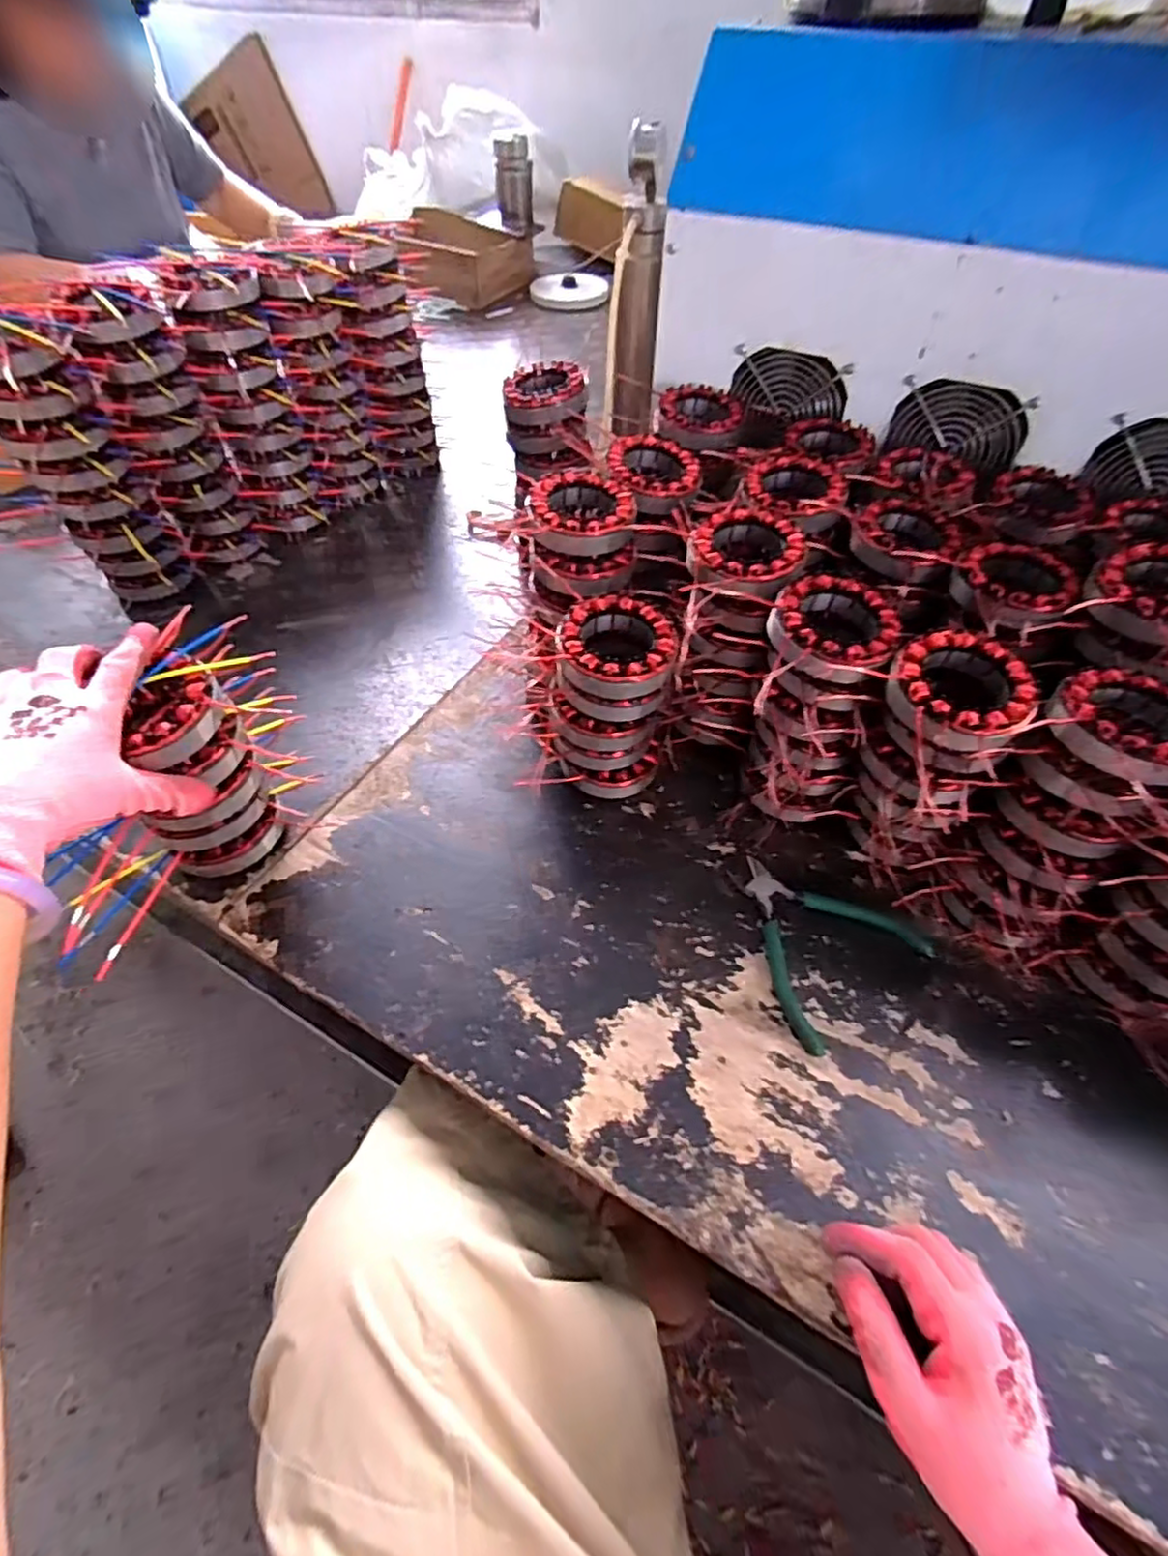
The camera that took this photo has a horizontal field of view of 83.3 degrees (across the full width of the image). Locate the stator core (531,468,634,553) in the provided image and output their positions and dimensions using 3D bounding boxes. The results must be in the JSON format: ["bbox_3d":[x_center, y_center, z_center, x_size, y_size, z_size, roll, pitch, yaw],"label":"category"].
[{"bbox_3d":[-0.001,-0.214,0.534,0.081,0.030,0.086,-3,52,-2],"label":"stator core"}]

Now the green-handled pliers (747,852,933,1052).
[{"bbox_3d":[0.169,0.117,0.500,0.130,0.011,0.132,-31,59,-23],"label":"green-handled pliers"}]

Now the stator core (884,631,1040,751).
[{"bbox_3d":[0.245,-0.055,0.427,0.081,0.029,0.083,0,52,0],"label":"stator core"}]

